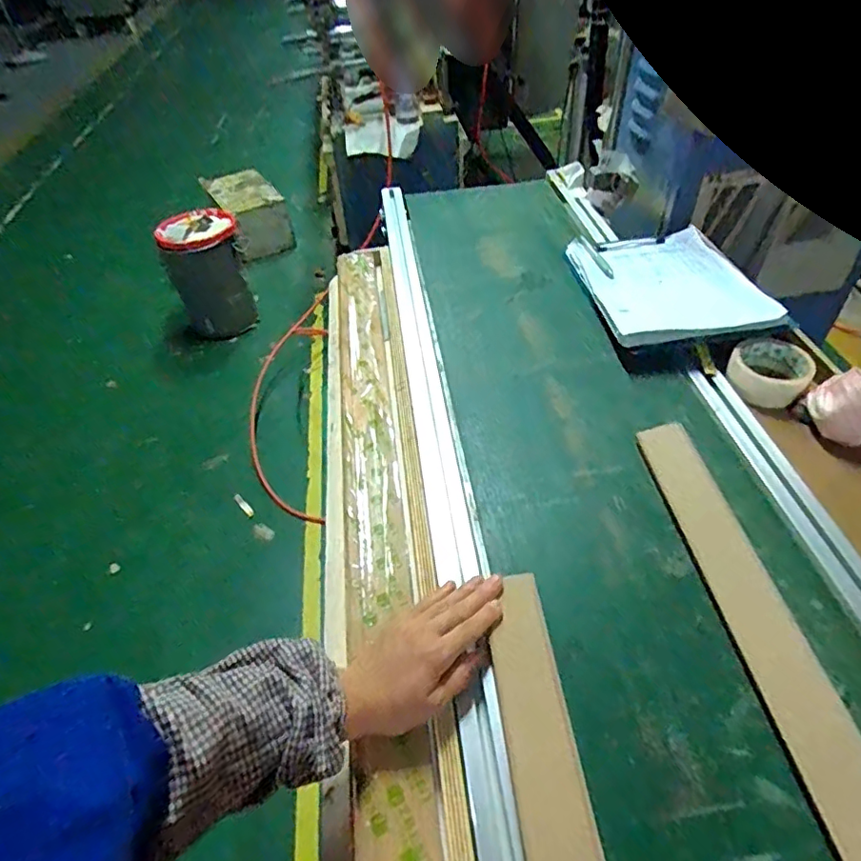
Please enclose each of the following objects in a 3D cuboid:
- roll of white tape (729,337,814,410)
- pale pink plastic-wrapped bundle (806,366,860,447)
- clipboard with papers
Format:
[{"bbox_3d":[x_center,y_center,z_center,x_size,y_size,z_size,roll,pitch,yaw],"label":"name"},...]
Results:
[{"bbox_3d":[0.436,-0.079,0.710,0.092,0.048,0.095,24,53,26],"label":"roll of white tape"},{"bbox_3d":[0.468,-0.028,0.620,0.050,0.060,0.073,-36,52,-25],"label":"pale pink plastic-wrapped bundle"},{"bbox_3d":[0.350,-0.217,0.809,0.230,0.019,0.304,-8,43,0],"label":"clipboard with papers"}]

